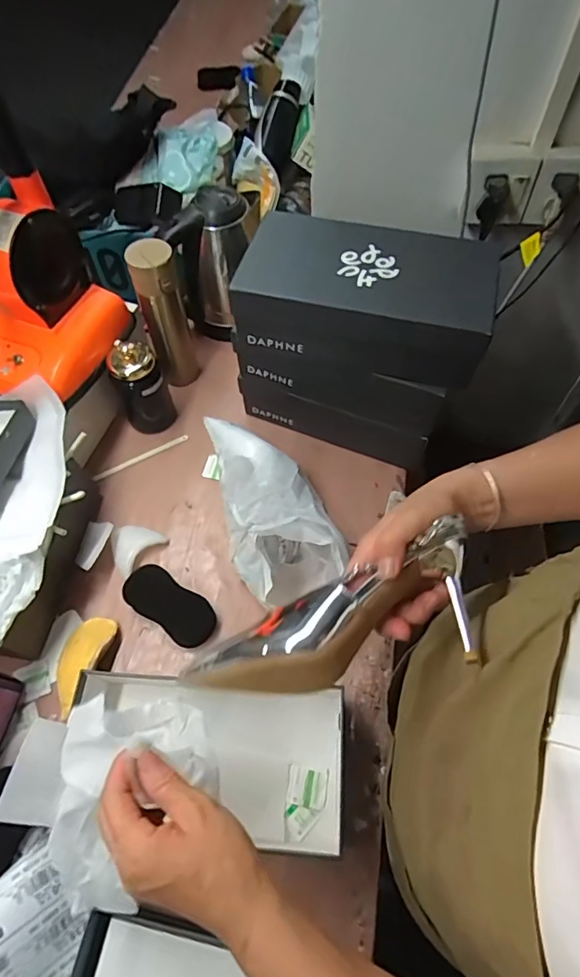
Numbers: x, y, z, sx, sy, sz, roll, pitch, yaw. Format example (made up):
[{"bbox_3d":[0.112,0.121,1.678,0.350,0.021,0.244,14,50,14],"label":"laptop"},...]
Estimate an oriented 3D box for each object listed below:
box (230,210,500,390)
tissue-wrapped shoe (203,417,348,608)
[{"bbox_3d":[0.093,-0.240,0.611,0.289,0.099,0.160,13,62,8],"label":"box"},{"bbox_3d":[-0.029,0.014,0.687,0.132,0.113,0.287,-17,62,-9],"label":"tissue-wrapped shoe"}]

